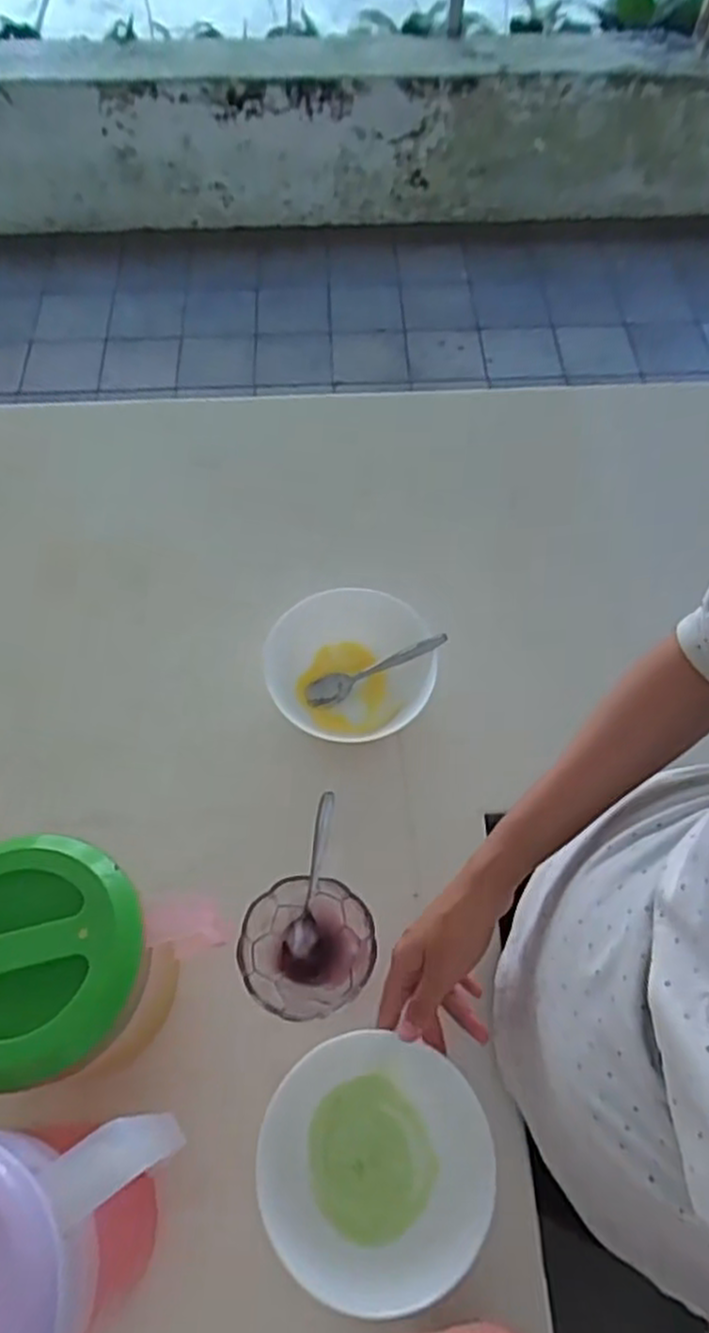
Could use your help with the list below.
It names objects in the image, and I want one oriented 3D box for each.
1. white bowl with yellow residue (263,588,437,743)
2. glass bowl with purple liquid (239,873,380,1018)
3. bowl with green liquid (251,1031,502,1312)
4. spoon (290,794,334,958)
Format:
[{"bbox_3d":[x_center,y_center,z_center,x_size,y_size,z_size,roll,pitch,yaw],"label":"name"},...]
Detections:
[{"bbox_3d":[-0.005,0.007,0.652,0.140,0.067,0.133,0,62,0],"label":"white bowl with yellow residue"},{"bbox_3d":[-0.036,0.205,0.542,0.094,0.038,0.091,0,62,0],"label":"glass bowl with purple liquid"},{"bbox_3d":[0.011,0.316,0.479,0.138,0.046,0.143,2,60,-3],"label":"bowl with green liquid"},{"bbox_3d":[-0.030,0.157,0.554,0.021,0.011,0.121,10,94,1],"label":"spoon"}]

